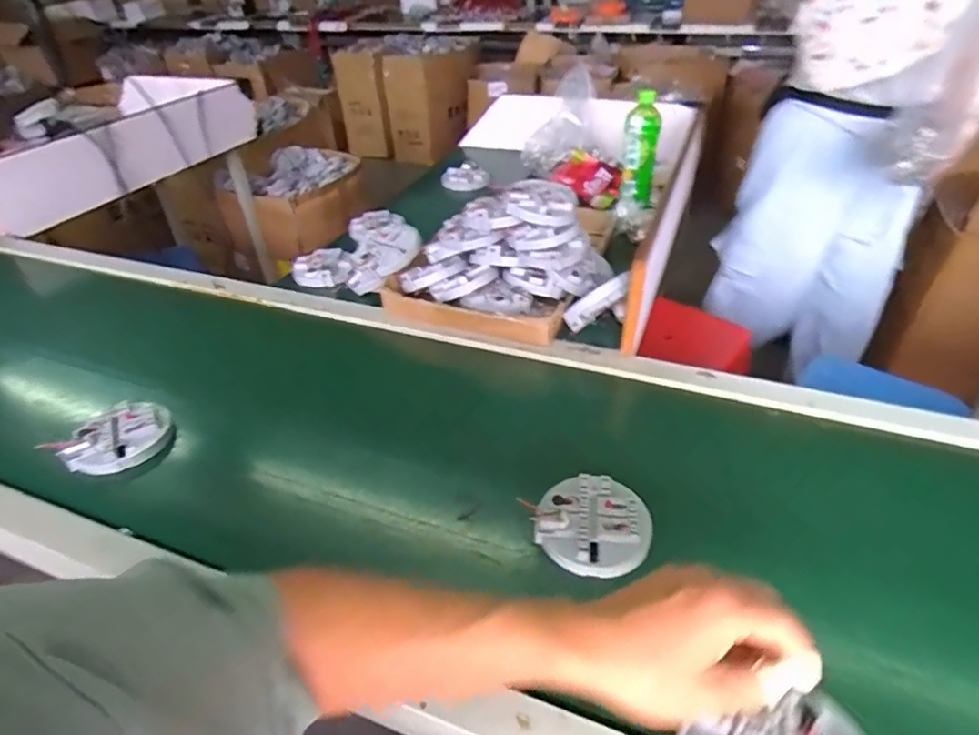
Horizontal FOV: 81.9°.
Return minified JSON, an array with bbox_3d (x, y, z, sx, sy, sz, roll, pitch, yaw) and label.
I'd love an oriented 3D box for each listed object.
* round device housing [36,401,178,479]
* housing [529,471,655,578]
[{"bbox_3d":[-0.420,0.080,0.642,0.101,0.038,0.110,-2,39,1],"label":"round device housing"},{"bbox_3d":[0.099,0.146,0.528,0.100,0.031,0.090,24,46,29],"label":"housing"}]

